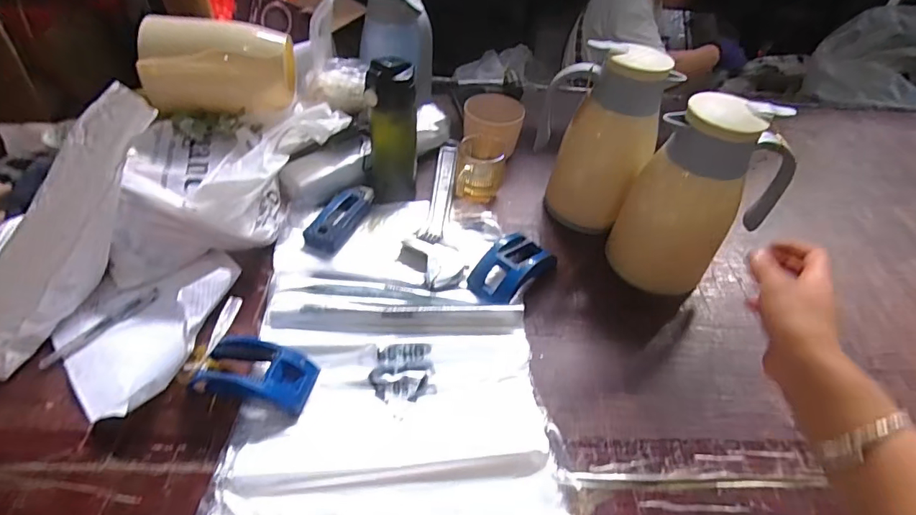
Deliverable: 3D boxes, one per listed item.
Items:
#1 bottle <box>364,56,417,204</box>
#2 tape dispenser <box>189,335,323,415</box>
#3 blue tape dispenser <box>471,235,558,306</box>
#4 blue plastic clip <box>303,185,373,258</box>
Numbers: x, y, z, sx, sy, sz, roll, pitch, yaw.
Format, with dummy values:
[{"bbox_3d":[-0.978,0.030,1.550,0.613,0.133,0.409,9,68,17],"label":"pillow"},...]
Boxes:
[{"bbox_3d":[-0.096,-0.180,0.692,0.073,0.208,0.052,-6,48,-11],"label":"bottle"},{"bbox_3d":[-0.216,0.124,0.504,0.119,0.048,0.071,9,47,3],"label":"tape dispenser"},{"bbox_3d":[0.075,0.015,0.634,0.079,0.044,0.123,30,51,21],"label":"blue tape dispenser"},{"bbox_3d":[-0.173,-0.062,0.700,0.053,0.017,0.138,16,47,10],"label":"blue plastic clip"}]

